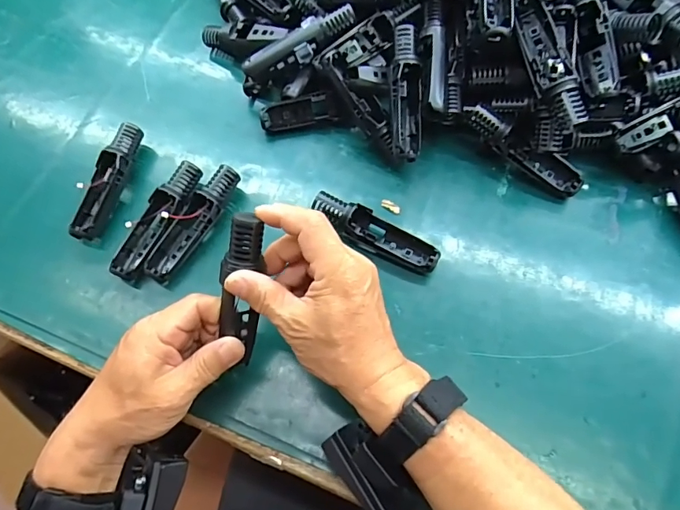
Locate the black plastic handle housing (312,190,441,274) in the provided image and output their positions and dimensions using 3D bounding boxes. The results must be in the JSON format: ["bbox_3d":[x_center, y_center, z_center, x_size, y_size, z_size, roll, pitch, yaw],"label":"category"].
[{"bbox_3d":[0.032,-0.021,0.410,0.119,0.031,0.031,24,68,12],"label":"black plastic handle housing"}]

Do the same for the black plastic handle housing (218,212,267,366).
[{"bbox_3d":[-0.072,0.027,0.332,0.024,0.117,0.021,9,22,5],"label":"black plastic handle housing"}]

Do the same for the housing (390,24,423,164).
[{"bbox_3d":[0.063,-0.150,0.422,0.028,0.018,0.121,-2,95,0],"label":"housing"}]

